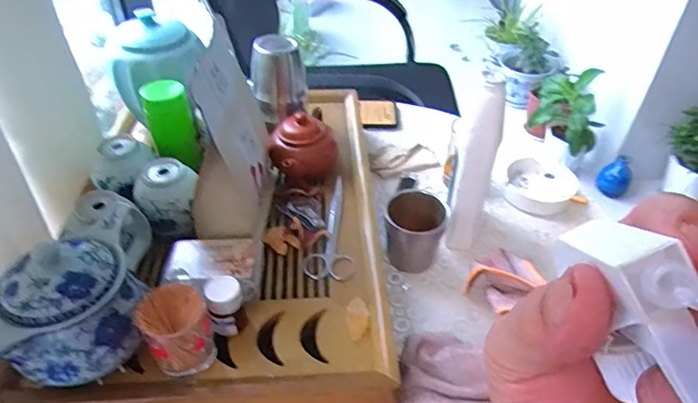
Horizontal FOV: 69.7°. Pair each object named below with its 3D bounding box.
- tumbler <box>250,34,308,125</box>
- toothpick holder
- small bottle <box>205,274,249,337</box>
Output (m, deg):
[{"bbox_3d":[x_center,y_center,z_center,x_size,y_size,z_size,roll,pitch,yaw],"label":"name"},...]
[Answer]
[{"bbox_3d":[-0.091,-0.148,0.609,0.057,0.089,0.066,29,49,28],"label":"tumbler"},{"bbox_3d":[-0.133,0.103,0.393,0.049,0.063,0.048,-19,45,-21],"label":"toothpick holder"},{"bbox_3d":[-0.103,0.089,0.423,0.028,0.055,0.028,-8,42,-10],"label":"small bottle"}]

